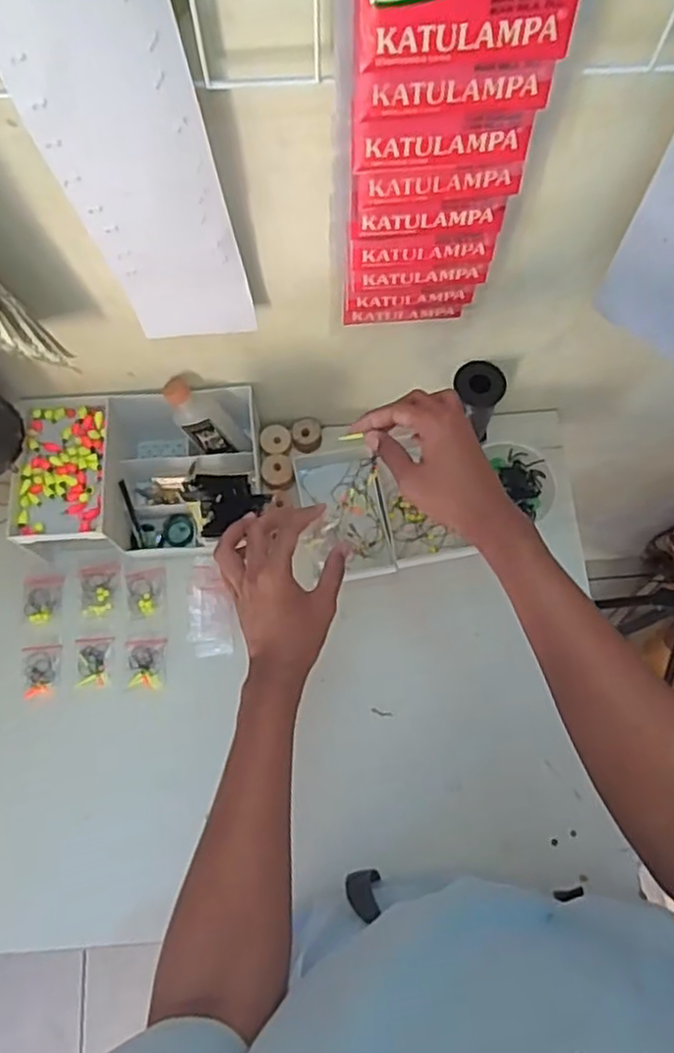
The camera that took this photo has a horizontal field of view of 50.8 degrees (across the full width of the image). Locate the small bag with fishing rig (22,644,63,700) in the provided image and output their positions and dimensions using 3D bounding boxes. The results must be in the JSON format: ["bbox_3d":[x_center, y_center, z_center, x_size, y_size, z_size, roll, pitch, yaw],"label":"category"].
[{"bbox_3d":[-0.291,0.142,0.702,0.038,0.004,0.049,-11,72,-2],"label":"small bag with fishing rig"}]

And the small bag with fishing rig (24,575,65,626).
[{"bbox_3d":[-0.305,0.076,0.735,0.037,0.005,0.054,-6,71,-1],"label":"small bag with fishing rig"}]

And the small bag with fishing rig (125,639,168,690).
[{"bbox_3d":[-0.190,0.136,0.701,0.040,0.004,0.048,0,71,1],"label":"small bag with fishing rig"}]

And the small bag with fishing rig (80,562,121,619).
[{"bbox_3d":[-0.242,0.065,0.725,0.041,0.004,0.056,-10,72,-2],"label":"small bag with fishing rig"}]

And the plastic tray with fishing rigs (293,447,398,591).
[{"bbox_3d":[0.004,-0.012,0.749,0.095,0.028,0.142,-8,71,-2],"label":"plastic tray with fishing rigs"}]

